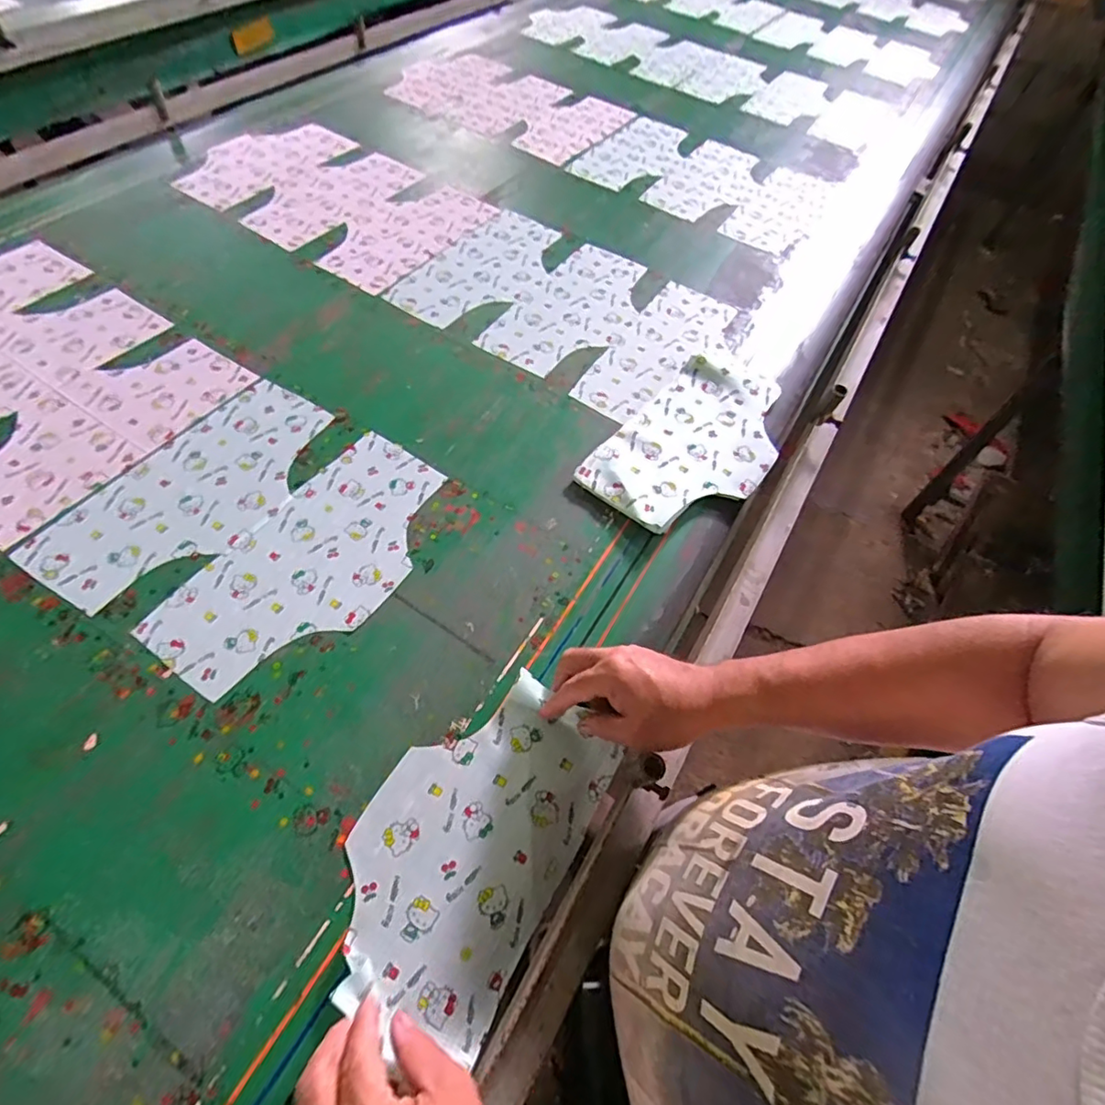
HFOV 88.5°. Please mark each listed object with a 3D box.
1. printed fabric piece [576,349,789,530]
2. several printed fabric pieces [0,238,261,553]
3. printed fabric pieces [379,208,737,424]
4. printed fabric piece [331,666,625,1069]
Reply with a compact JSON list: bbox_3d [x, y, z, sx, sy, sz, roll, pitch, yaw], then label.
[{"bbox_3d":[0.189,-0.145,0.717,0.170,0.018,0.317,35,60,18],"label":"printed fabric piece"},{"bbox_3d":[-0.670,-0.239,0.708,0.503,0.007,0.321,30,59,14],"label":"several printed fabric pieces"},{"bbox_3d":[0.010,-0.387,0.872,0.453,0.009,0.323,31,59,15],"label":"printed fabric pieces"},{"bbox_3d":[-0.067,0.235,0.477,0.164,0.036,0.266,27,58,14],"label":"printed fabric piece"}]

